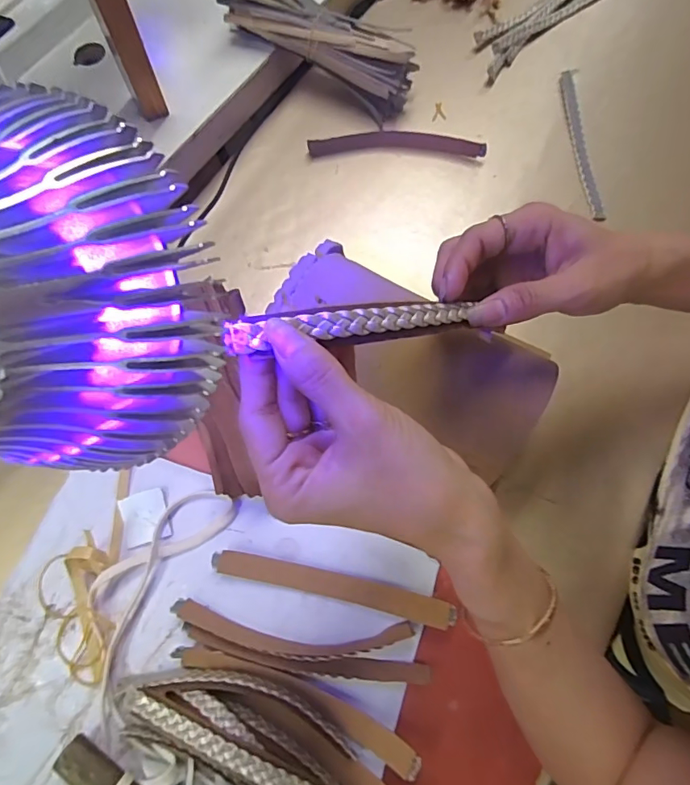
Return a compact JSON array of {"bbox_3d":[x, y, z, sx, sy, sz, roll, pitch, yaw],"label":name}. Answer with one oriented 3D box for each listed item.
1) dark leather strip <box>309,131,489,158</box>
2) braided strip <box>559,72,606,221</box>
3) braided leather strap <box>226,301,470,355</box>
[{"bbox_3d":[0.054,-0.264,0.512,0.183,0.023,0.018,4,73,2],"label":"dark leather strip"},{"bbox_3d":[0.251,-0.269,0.515,0.021,0.007,0.187,-3,73,-1],"label":"braided strip"},{"bbox_3d":[0.012,-0.034,0.230,0.141,0.009,0.013,-12,71,-31],"label":"braided leather strap"}]

